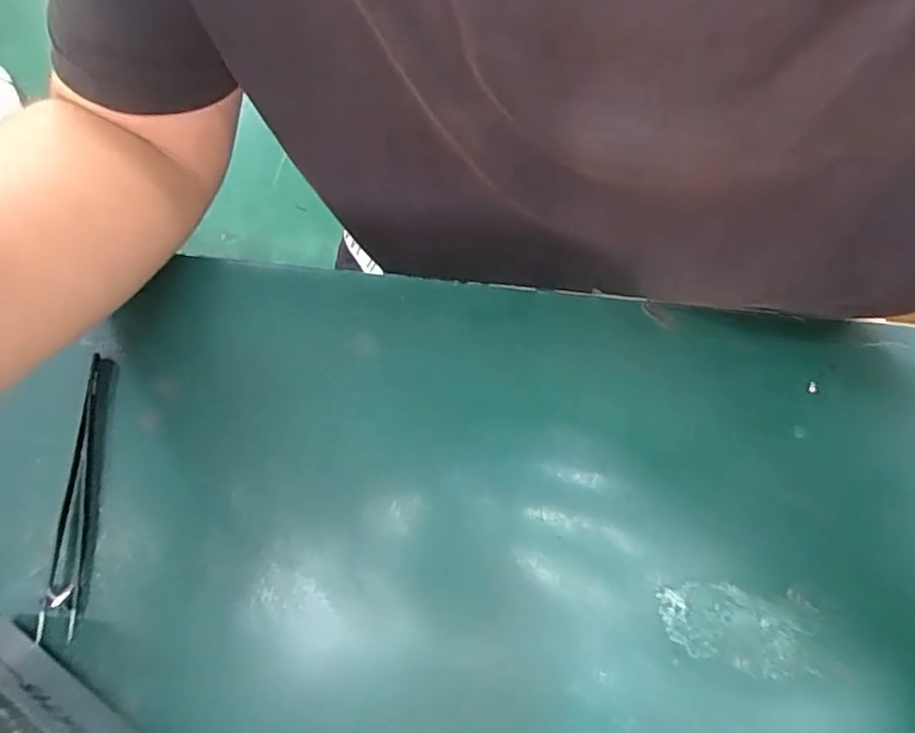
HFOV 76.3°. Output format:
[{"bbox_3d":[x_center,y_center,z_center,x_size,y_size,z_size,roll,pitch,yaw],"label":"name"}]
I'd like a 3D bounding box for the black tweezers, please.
[{"bbox_3d":[-0.186,0.059,0.282,0.020,0.009,0.133,-3,71,2],"label":"black tweezers"}]

